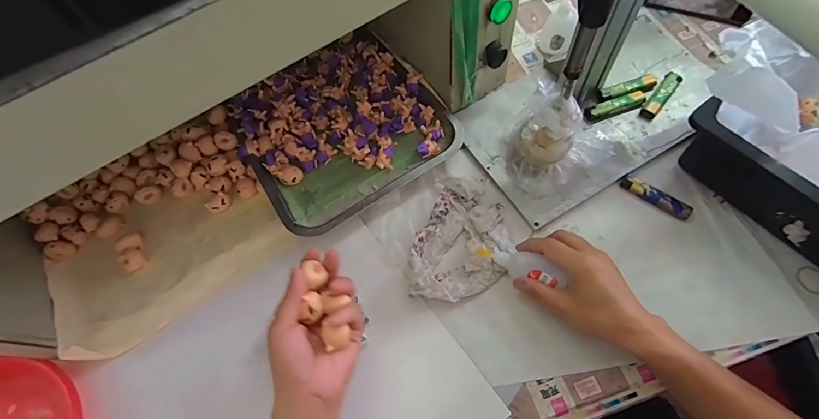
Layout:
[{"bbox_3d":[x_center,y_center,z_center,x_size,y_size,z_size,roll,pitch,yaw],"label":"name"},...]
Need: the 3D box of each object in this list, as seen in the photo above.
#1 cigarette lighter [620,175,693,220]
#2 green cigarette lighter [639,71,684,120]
[{"bbox_3d":[0.301,-0.016,0.458,0.080,0.011,0.020,35,71,19],"label":"cigarette lighter"},{"bbox_3d":[0.342,-0.156,0.509,0.021,0.012,0.084,36,71,19],"label":"green cigarette lighter"}]

